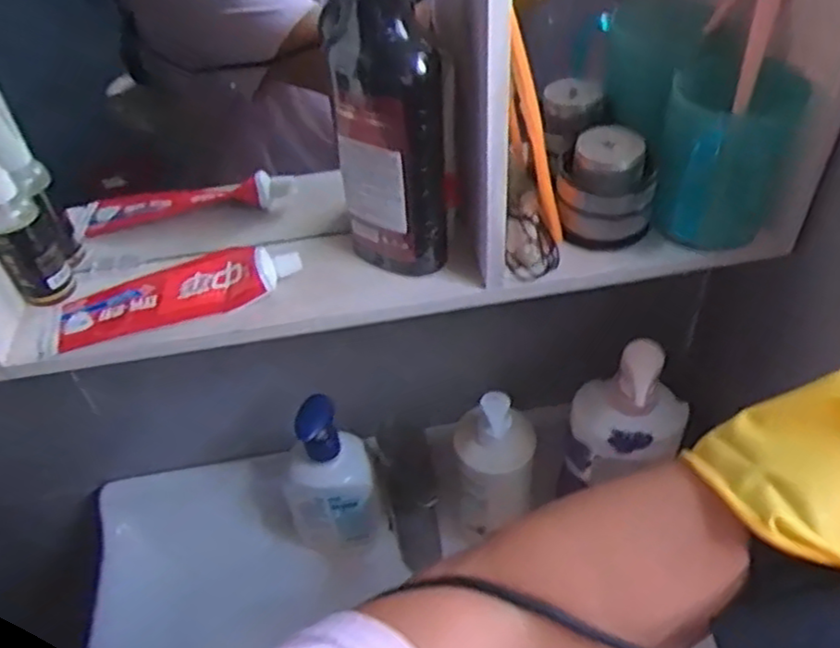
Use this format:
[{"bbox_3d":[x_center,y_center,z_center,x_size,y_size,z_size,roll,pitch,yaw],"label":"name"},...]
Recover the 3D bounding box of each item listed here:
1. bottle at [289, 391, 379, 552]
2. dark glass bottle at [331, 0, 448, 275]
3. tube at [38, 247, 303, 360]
[{"bbox_3d":[-0.083,0.149,0.655,0.083,0.201,0.052,-1,45,4],"label":"bottle"},{"bbox_3d":[-0.019,-0.121,0.444,0.066,0.199,0.055,-8,45,-2],"label":"dark glass bottle"},{"bbox_3d":[-0.173,-0.026,0.487,0.175,0.031,0.052,-13,45,-7],"label":"tube"}]

